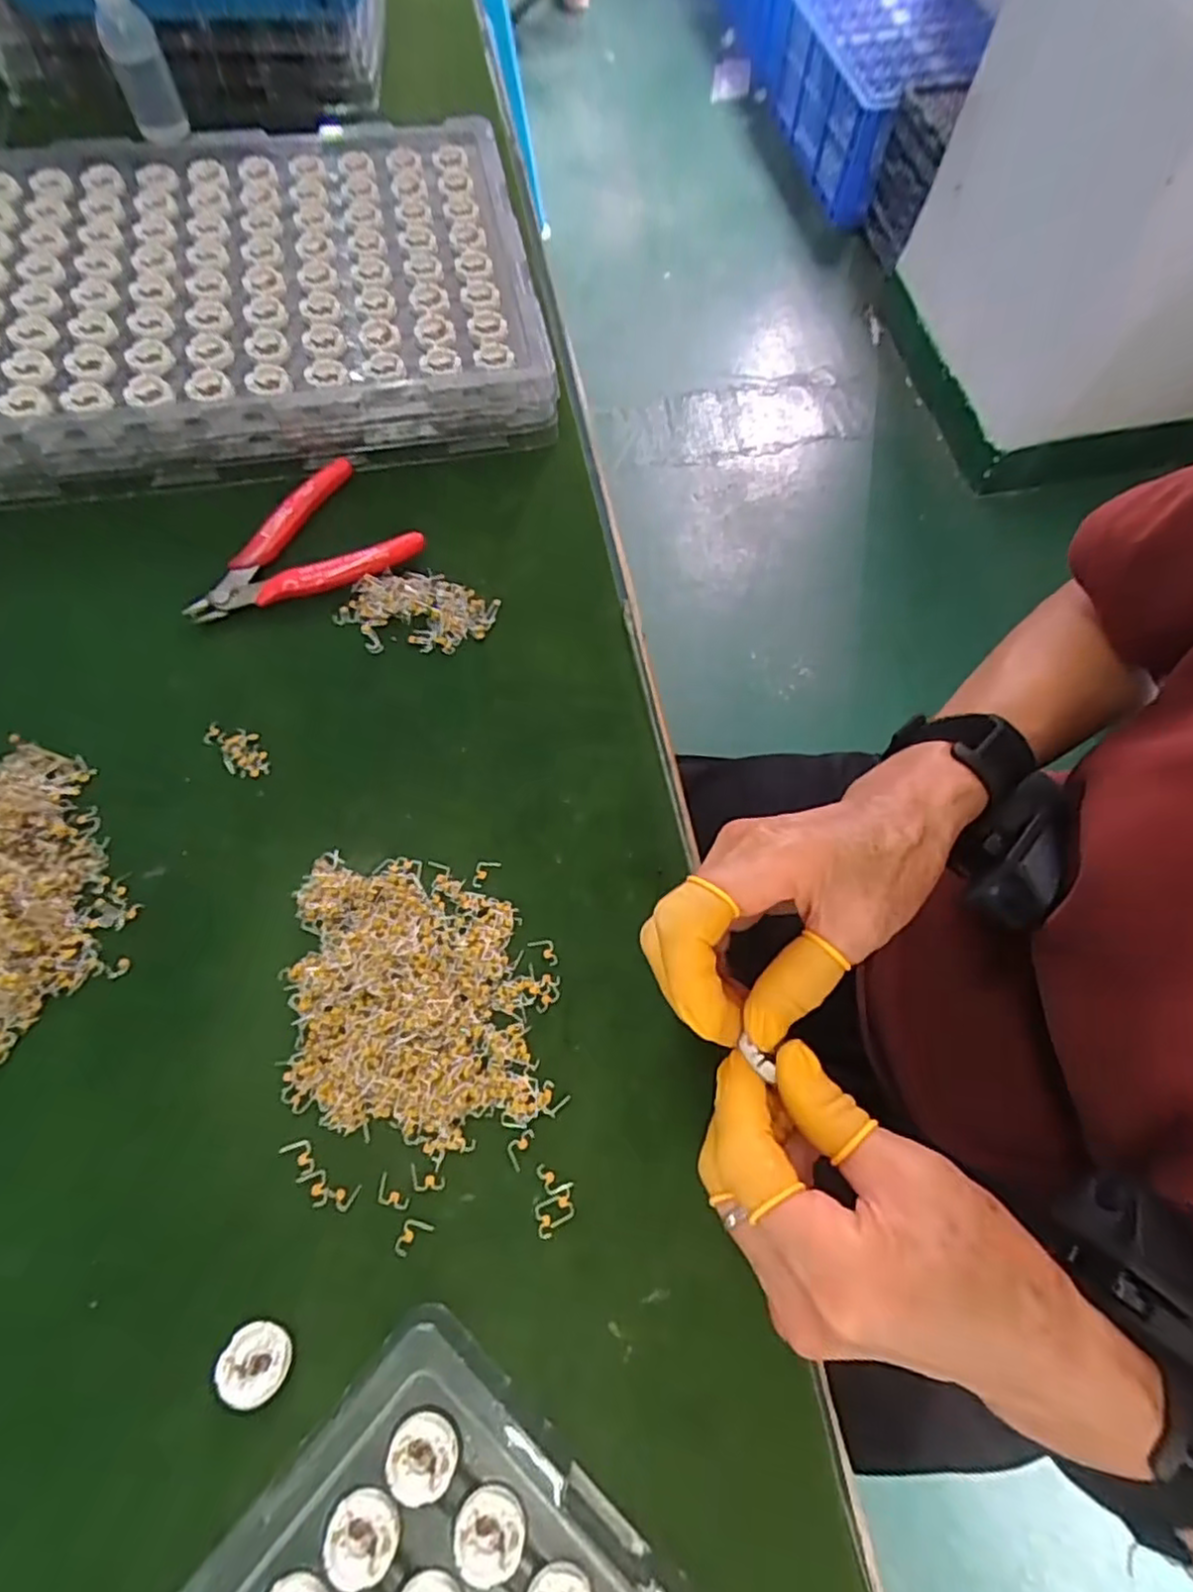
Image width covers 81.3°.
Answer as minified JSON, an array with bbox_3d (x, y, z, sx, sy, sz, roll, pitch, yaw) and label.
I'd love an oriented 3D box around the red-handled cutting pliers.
[{"bbox_3d":[-0.164,-0.130,0.378,0.117,0.013,0.078,-39,73,-15],"label":"red-handled cutting pliers"}]

